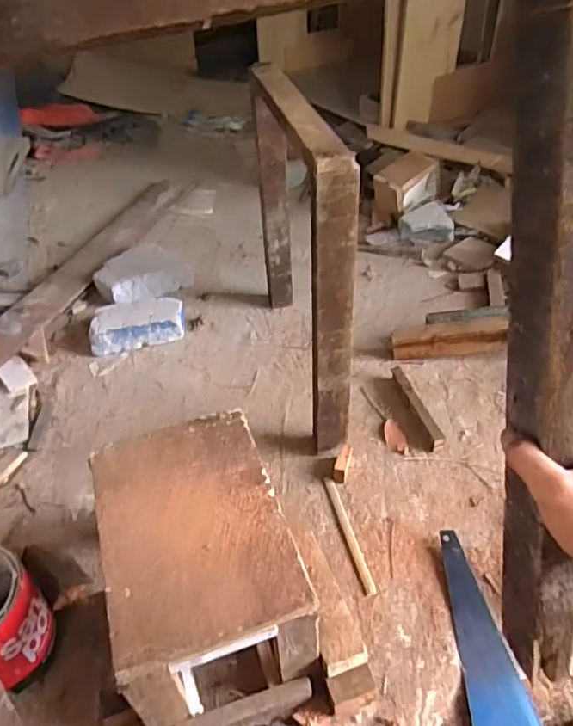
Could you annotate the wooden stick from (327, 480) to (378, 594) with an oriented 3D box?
[{"bbox_3d":[0.102,0.274,0.937,0.018,0.005,0.222,-11,41,-8],"label":"wooden stick"}]

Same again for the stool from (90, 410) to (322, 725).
[{"bbox_3d":[-0.111,0.278,0.782,0.216,0.217,0.329,-15,42,-12],"label":"stool"}]

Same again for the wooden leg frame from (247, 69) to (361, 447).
[{"bbox_3d":[0.029,-0.202,1.068,0.070,0.537,0.504,-10,41,-7],"label":"wooden leg frame"}]

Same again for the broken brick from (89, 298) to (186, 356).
[{"bbox_3d":[-0.344,-0.089,1.332,0.212,0.079,0.097,-12,41,-9],"label":"broken brick"}]

